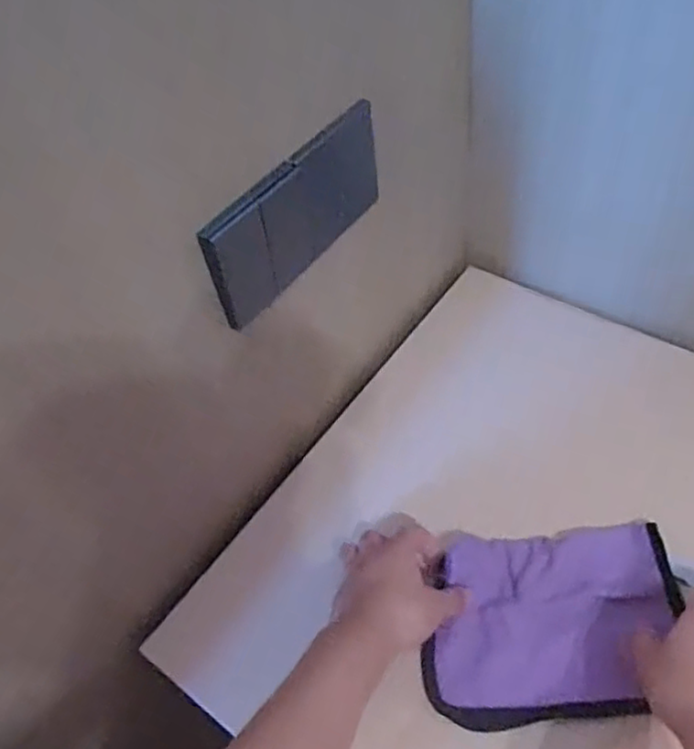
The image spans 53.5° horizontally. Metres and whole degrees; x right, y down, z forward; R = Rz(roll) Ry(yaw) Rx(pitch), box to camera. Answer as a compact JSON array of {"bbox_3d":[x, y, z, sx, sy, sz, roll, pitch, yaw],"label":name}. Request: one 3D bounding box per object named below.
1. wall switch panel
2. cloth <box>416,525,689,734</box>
[{"bbox_3d":[-0.032,-0.112,0.482,0.014,0.086,0.167,31,60,22],"label":"wall switch panel"},{"bbox_3d":[0.149,0.179,0.503,0.176,0.026,0.136,0,53,2],"label":"cloth"}]

